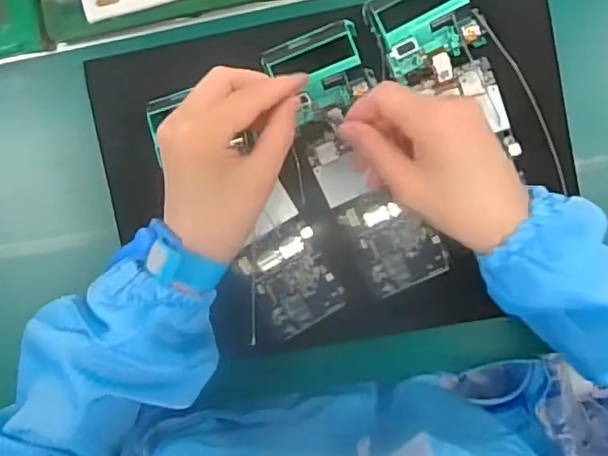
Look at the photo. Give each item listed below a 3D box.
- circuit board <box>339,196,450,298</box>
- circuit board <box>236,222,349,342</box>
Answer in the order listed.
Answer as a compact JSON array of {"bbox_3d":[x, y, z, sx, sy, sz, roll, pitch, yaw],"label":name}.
[{"bbox_3d":[0.070,0.010,0.469,0.057,0.007,0.072,-27,93,5],"label":"circuit board"},{"bbox_3d":[-0.009,0.039,0.474,0.058,0.006,0.076,-30,93,5],"label":"circuit board"}]

